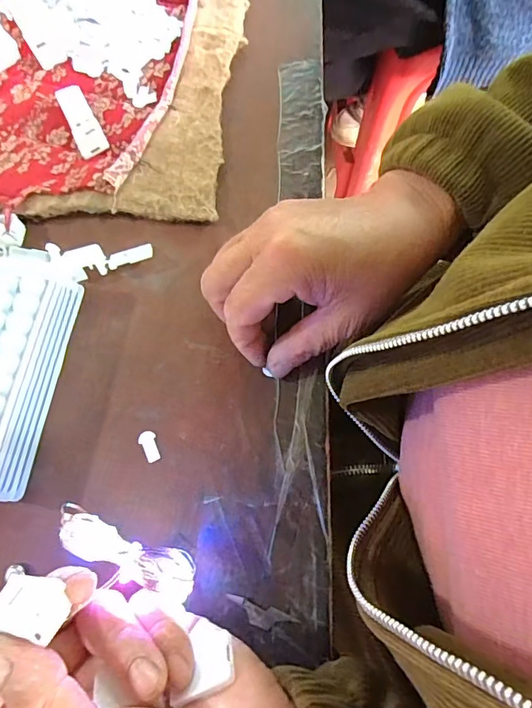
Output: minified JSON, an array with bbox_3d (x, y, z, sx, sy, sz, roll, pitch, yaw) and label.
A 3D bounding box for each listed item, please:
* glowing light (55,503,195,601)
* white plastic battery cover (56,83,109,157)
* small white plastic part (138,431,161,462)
[{"bbox_3d":[-0.060,0.085,0.198,0.063,0.024,0.015,29,74,-5],"label":"glowing light"},{"bbox_3d":[-0.126,-0.160,0.320,0.019,0.011,0.056,-25,72,-7],"label":"white plastic battery cover"},{"bbox_3d":[-0.064,0.051,0.259,0.009,0.004,0.017,-27,72,-7],"label":"small white plastic part"}]

